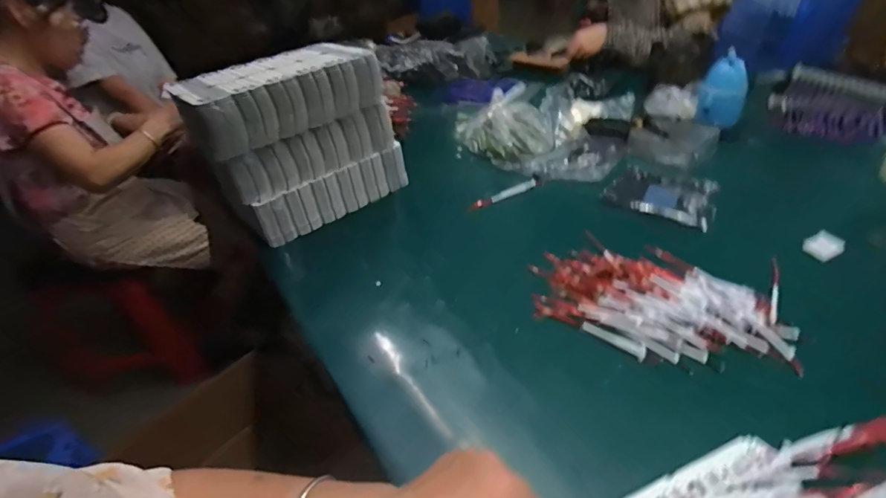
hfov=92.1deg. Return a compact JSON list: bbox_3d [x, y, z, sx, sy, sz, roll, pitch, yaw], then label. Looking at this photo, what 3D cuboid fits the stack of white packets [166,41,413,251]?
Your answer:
[{"bbox_3d":[-0.253,-0.189,0.774,0.309,0.268,0.154,-36,45,-29],"label":"stack of white packets"}]

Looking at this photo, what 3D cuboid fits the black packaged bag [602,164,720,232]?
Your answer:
[{"bbox_3d":[0.378,-0.094,0.733,0.166,0.017,0.141,22,48,34],"label":"black packaged bag"}]

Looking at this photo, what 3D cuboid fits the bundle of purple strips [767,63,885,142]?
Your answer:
[{"bbox_3d":[0.751,-0.279,0.831,0.199,0.085,0.117,25,50,36],"label":"bundle of purple strips"}]

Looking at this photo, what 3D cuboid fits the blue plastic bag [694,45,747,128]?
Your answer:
[{"bbox_3d":[0.558,-0.307,0.852,0.055,0.133,0.076,-33,44,-26],"label":"blue plastic bag"}]

